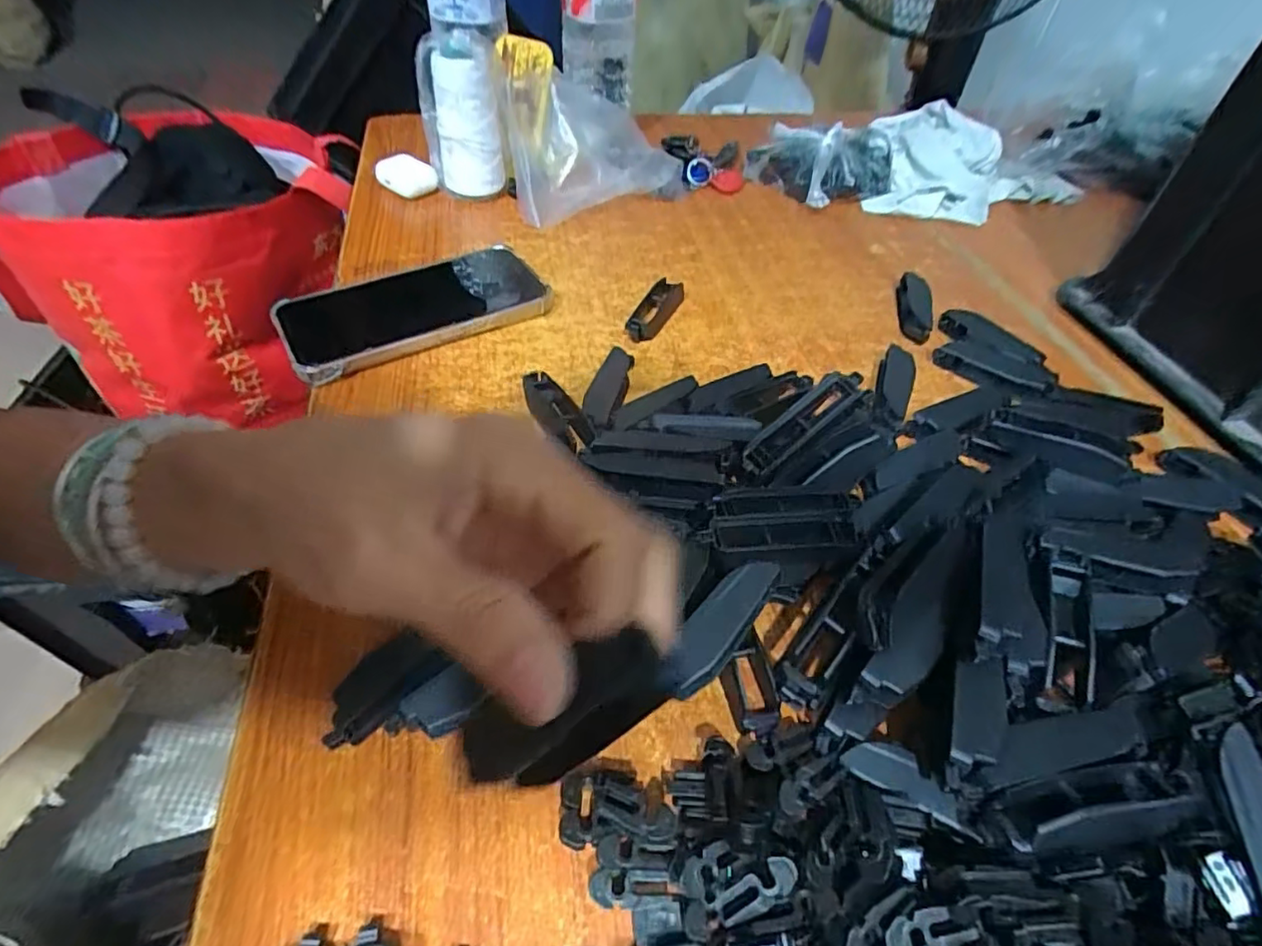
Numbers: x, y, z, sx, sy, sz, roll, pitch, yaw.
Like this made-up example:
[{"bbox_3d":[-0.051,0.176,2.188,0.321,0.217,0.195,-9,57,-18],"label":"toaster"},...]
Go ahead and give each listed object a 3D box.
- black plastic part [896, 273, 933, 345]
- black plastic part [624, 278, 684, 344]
[{"bbox_3d":[0.208,-0.122,0.436,0.019,0.013,0.076,11,48,6],"label":"black plastic part"},{"bbox_3d":[0.015,-0.112,0.412,0.022,0.012,0.066,21,50,14],"label":"black plastic part"}]

